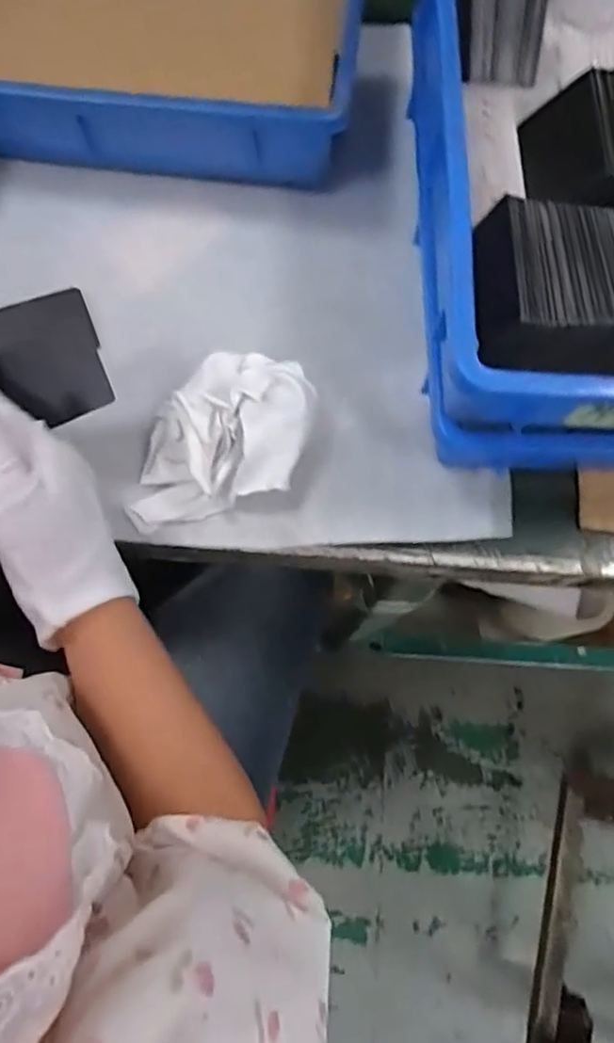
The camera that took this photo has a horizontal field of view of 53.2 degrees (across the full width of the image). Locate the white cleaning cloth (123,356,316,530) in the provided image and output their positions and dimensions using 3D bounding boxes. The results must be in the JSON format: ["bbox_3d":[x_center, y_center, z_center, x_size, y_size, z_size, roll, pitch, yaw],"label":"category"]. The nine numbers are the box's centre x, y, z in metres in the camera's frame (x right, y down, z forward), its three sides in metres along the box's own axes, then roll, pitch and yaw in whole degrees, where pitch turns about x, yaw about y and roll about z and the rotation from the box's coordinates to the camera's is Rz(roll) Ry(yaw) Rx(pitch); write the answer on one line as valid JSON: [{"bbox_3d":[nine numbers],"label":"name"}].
[{"bbox_3d":[-0.051,-0.051,0.388,0.097,0.045,0.116,13,76,-1],"label":"white cleaning cloth"}]

